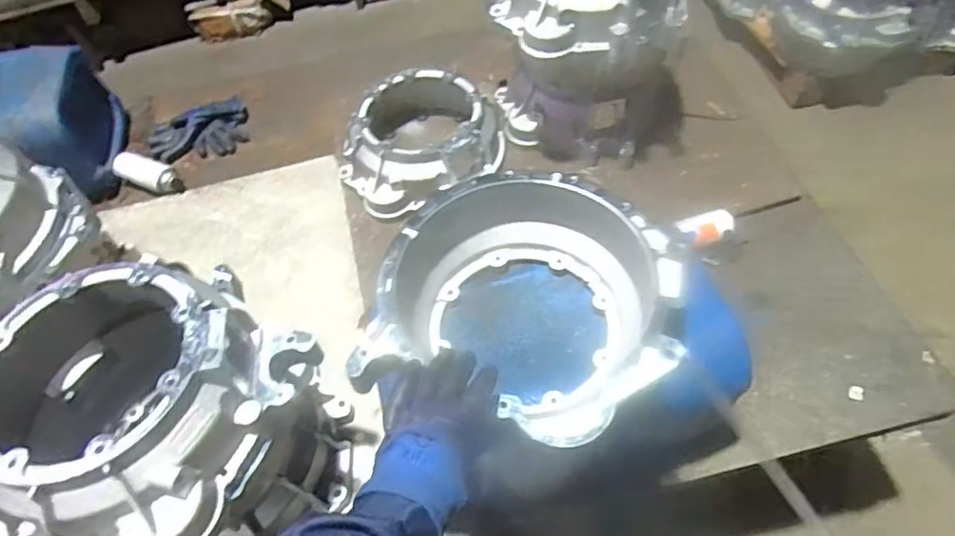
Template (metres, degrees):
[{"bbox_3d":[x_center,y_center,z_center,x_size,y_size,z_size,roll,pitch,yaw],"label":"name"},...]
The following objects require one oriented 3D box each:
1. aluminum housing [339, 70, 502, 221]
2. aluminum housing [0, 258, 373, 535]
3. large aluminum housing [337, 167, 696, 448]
[{"bbox_3d":[-0.108,-0.237,1.180,0.306,0.133,0.271,-30,58,-15],"label":"aluminum housing"},{"bbox_3d":[-0.388,0.192,0.781,0.331,0.376,0.361,17,59,16],"label":"aluminum housing"},{"bbox_3d":[0.056,0.050,0.702,0.312,0.130,0.308,-2,56,4],"label":"large aluminum housing"}]

